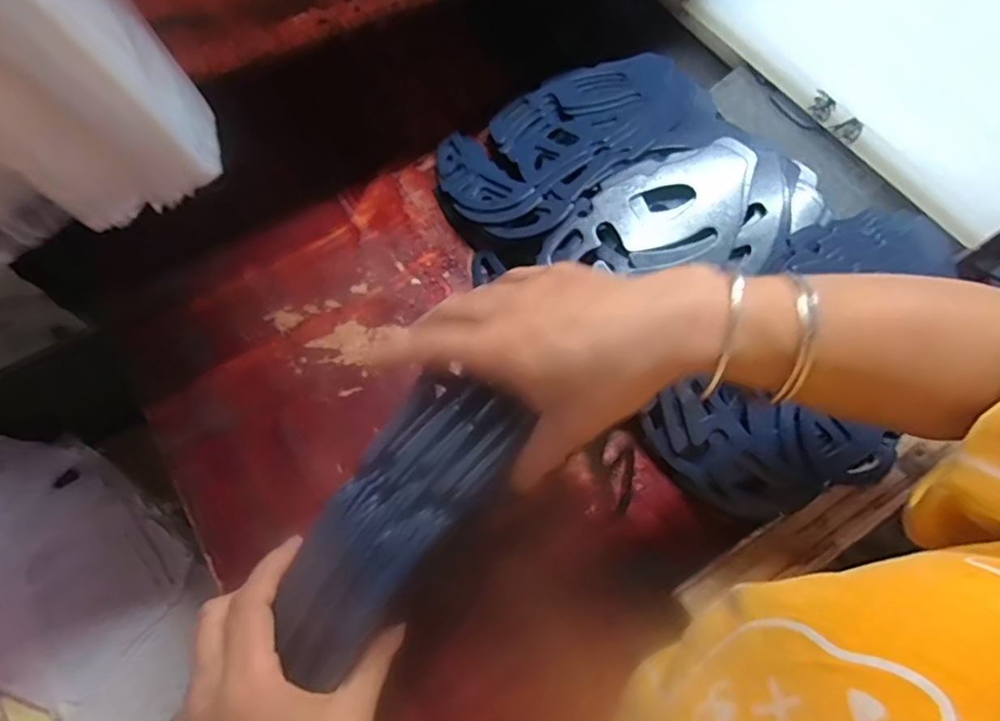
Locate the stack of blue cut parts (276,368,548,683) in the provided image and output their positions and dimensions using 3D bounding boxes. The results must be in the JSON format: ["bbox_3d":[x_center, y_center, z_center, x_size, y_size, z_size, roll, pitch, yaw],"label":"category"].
[{"bbox_3d":[-0.052,0.076,0.277,0.060,0.032,0.156,35,84,14],"label":"stack of blue cut parts"}]

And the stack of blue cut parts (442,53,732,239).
[{"bbox_3d":[0.072,-0.183,0.476,0.252,0.044,0.136,-29,69,-14],"label":"stack of blue cut parts"}]

